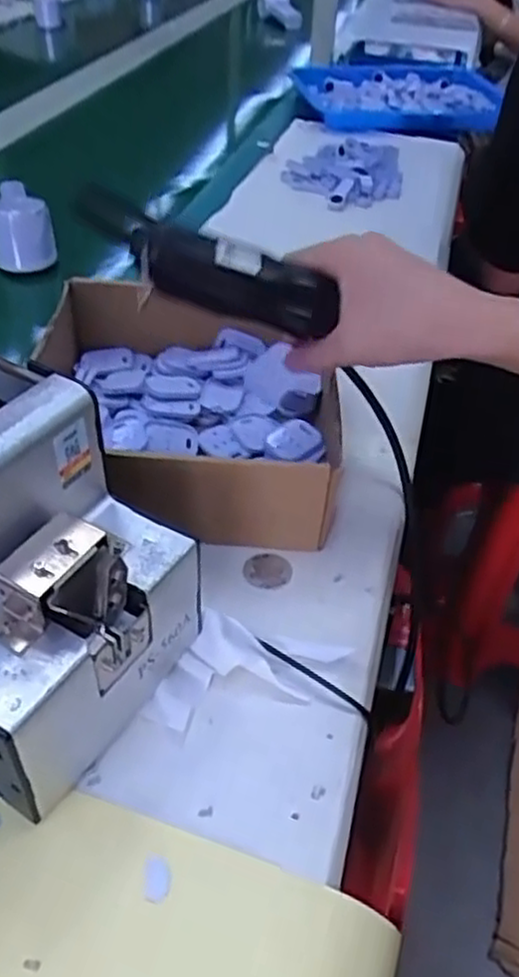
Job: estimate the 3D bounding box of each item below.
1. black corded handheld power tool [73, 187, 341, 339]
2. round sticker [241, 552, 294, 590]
[{"bbox_3d":[-0.029,-0.124,0.421,0.150,0.034,0.027,19,39,-17],"label":"black corded handheld power tool"},{"bbox_3d":[0.005,0.050,0.451,0.029,0.004,0.030,1,42,-1],"label":"round sticker"}]

